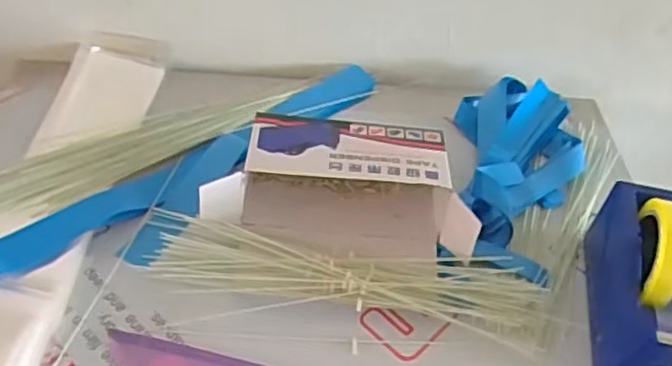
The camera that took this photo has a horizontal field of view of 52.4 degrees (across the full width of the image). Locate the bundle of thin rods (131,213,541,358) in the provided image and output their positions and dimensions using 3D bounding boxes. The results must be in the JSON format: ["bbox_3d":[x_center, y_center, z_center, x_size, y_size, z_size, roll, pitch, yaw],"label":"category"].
[{"bbox_3d":[0.015,0.089,0.685,0.404,0.030,0.092,9,45,1],"label":"bundle of thin rods"}]

